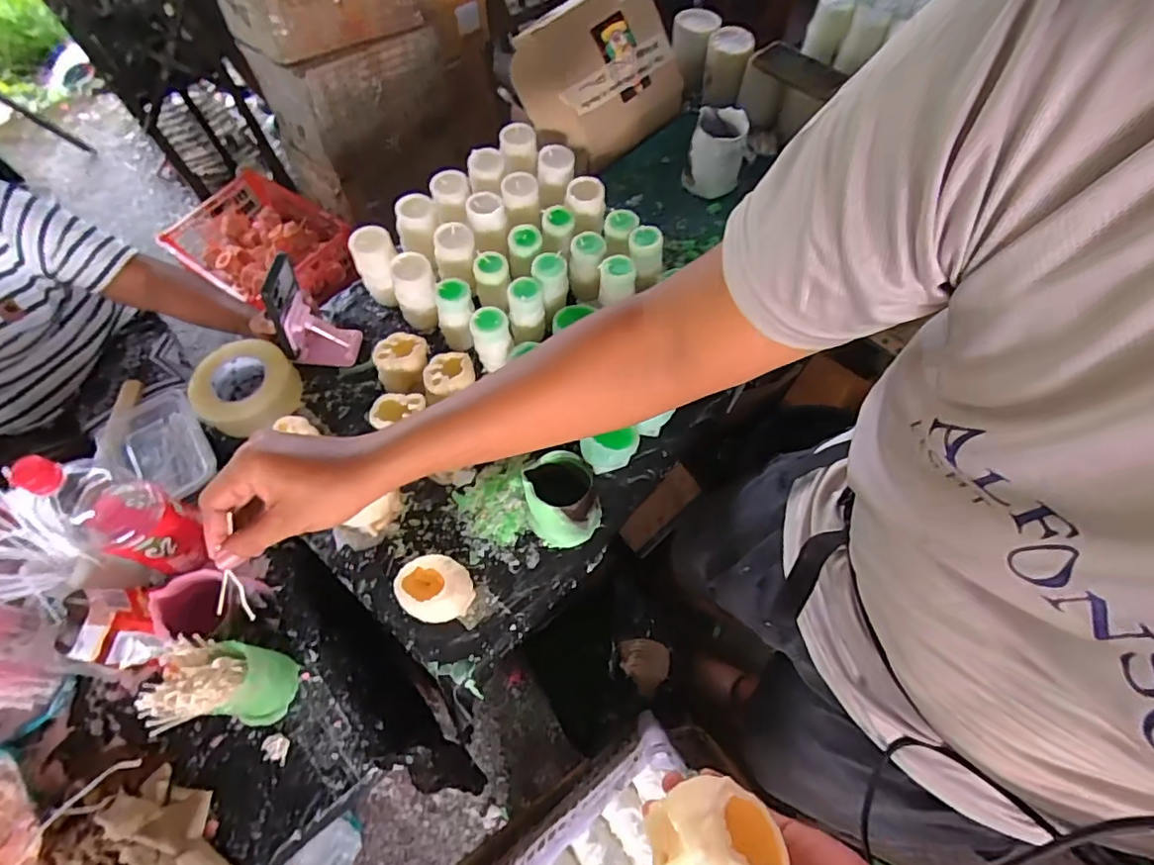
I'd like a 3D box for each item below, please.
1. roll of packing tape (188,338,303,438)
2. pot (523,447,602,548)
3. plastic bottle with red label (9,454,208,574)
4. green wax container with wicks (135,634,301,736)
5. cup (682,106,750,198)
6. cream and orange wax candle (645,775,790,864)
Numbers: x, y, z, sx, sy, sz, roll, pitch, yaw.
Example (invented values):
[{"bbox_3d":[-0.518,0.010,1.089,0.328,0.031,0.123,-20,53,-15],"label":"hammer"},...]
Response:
[{"bbox_3d":[-0.471,-0.065,0.792,0.127,0.051,0.135,29,67,15],"label":"roll of packing tape"},{"bbox_3d":[-0.017,0.085,0.676,0.081,0.110,0.080,0,63,1],"label":"pot"},{"bbox_3d":[-0.497,0.079,0.590,0.085,0.204,0.072,25,66,13],"label":"plastic bottle with red label"},{"bbox_3d":[-0.359,0.263,0.579,0.073,0.148,0.077,0,63,1],"label":"green wax container with wicks"},{"bbox_3d":[0.239,-0.489,0.960,0.094,0.102,0.102,10,64,6],"label":"cup"},{"bbox_3d":[0.089,0.274,0.371,0.076,0.069,0.074,3,63,2],"label":"cream and orange wax candle"}]

